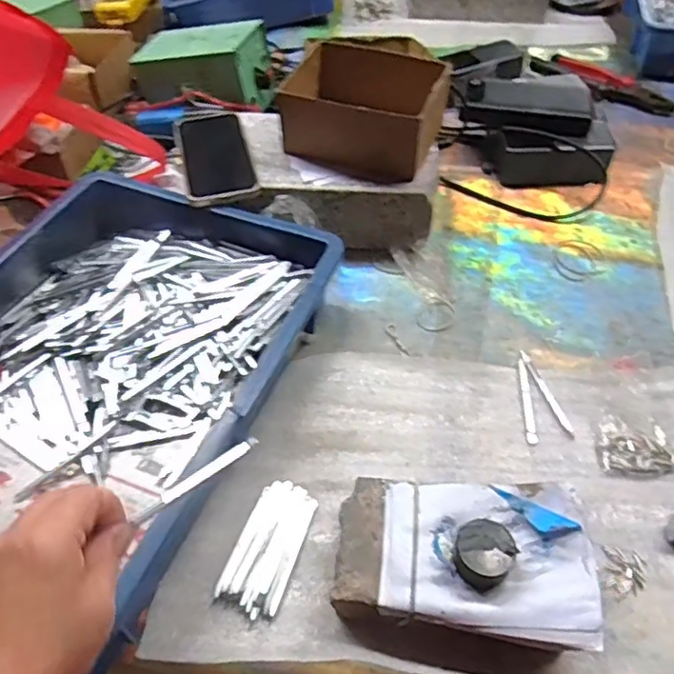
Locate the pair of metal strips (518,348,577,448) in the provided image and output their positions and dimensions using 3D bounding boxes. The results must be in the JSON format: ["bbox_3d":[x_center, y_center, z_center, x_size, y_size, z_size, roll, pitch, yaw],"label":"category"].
[{"bbox_3d":[0.183,0.052,0.542,0.040,0.004,0.095,2,49,3],"label":"pair of metal strips"}]

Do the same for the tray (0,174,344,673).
[{"bbox_3d":[-0.207,0.043,0.508,0.289,0.079,0.427,17,52,15],"label":"tray"}]

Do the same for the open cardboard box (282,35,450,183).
[{"bbox_3d":[0.029,-0.241,0.640,0.157,0.084,0.129,21,53,18],"label":"open cardboard box"}]

